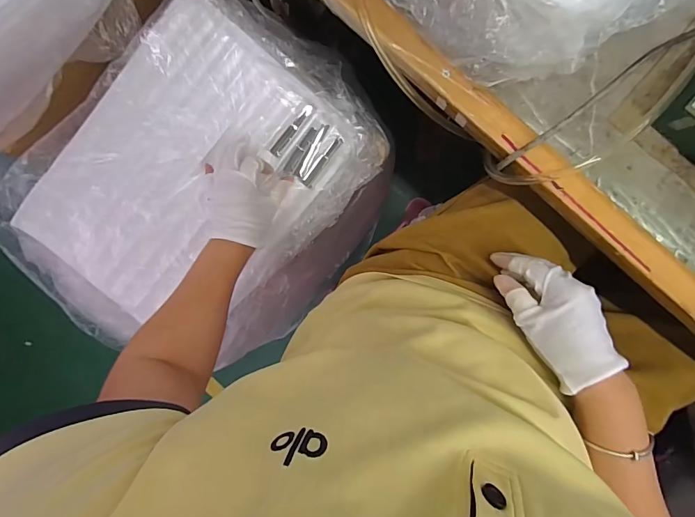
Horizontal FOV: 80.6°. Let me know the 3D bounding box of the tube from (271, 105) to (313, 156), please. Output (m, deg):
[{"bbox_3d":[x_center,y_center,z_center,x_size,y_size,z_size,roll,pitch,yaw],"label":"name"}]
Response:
[{"bbox_3d":[-0.077,-0.177,0.563,0.015,0.009,0.081,38,98,1],"label":"tube"}]

